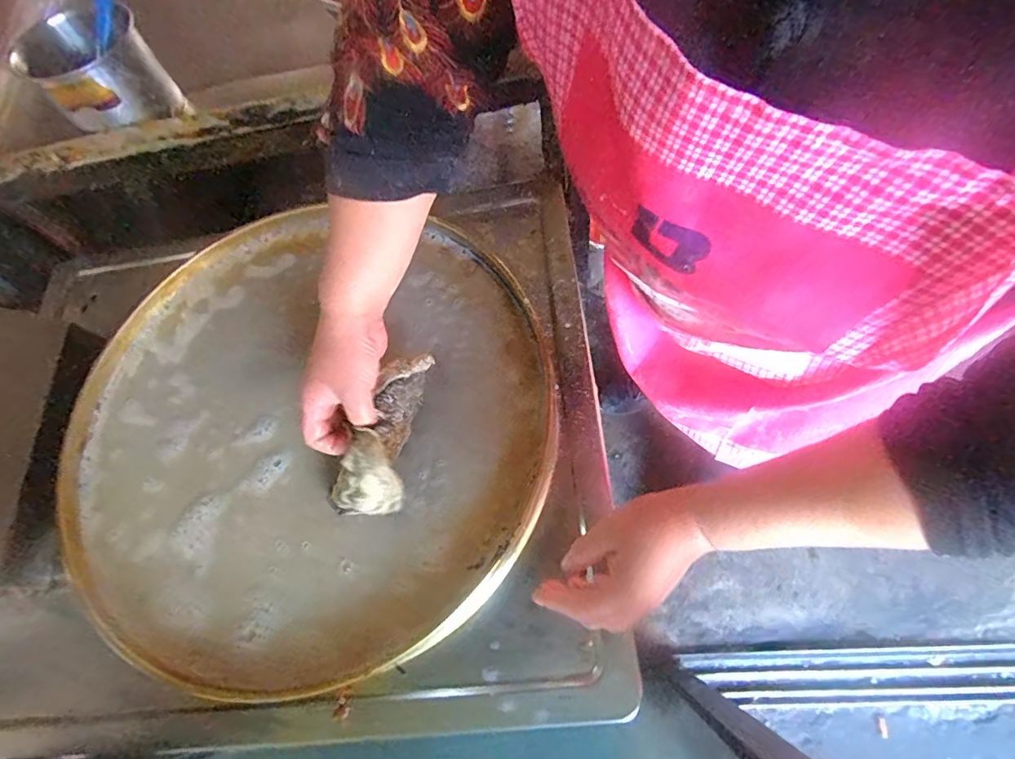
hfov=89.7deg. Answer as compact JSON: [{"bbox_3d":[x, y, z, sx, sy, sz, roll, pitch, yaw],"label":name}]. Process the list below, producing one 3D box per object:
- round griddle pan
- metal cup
[{"bbox_3d":[-0.210,0.036,0.548,0.498,0.032,0.513,-3,67,7],"label":"round griddle pan"},{"bbox_3d":[-0.533,-0.399,0.672,0.134,0.101,0.134,-3,67,7],"label":"metal cup"}]

